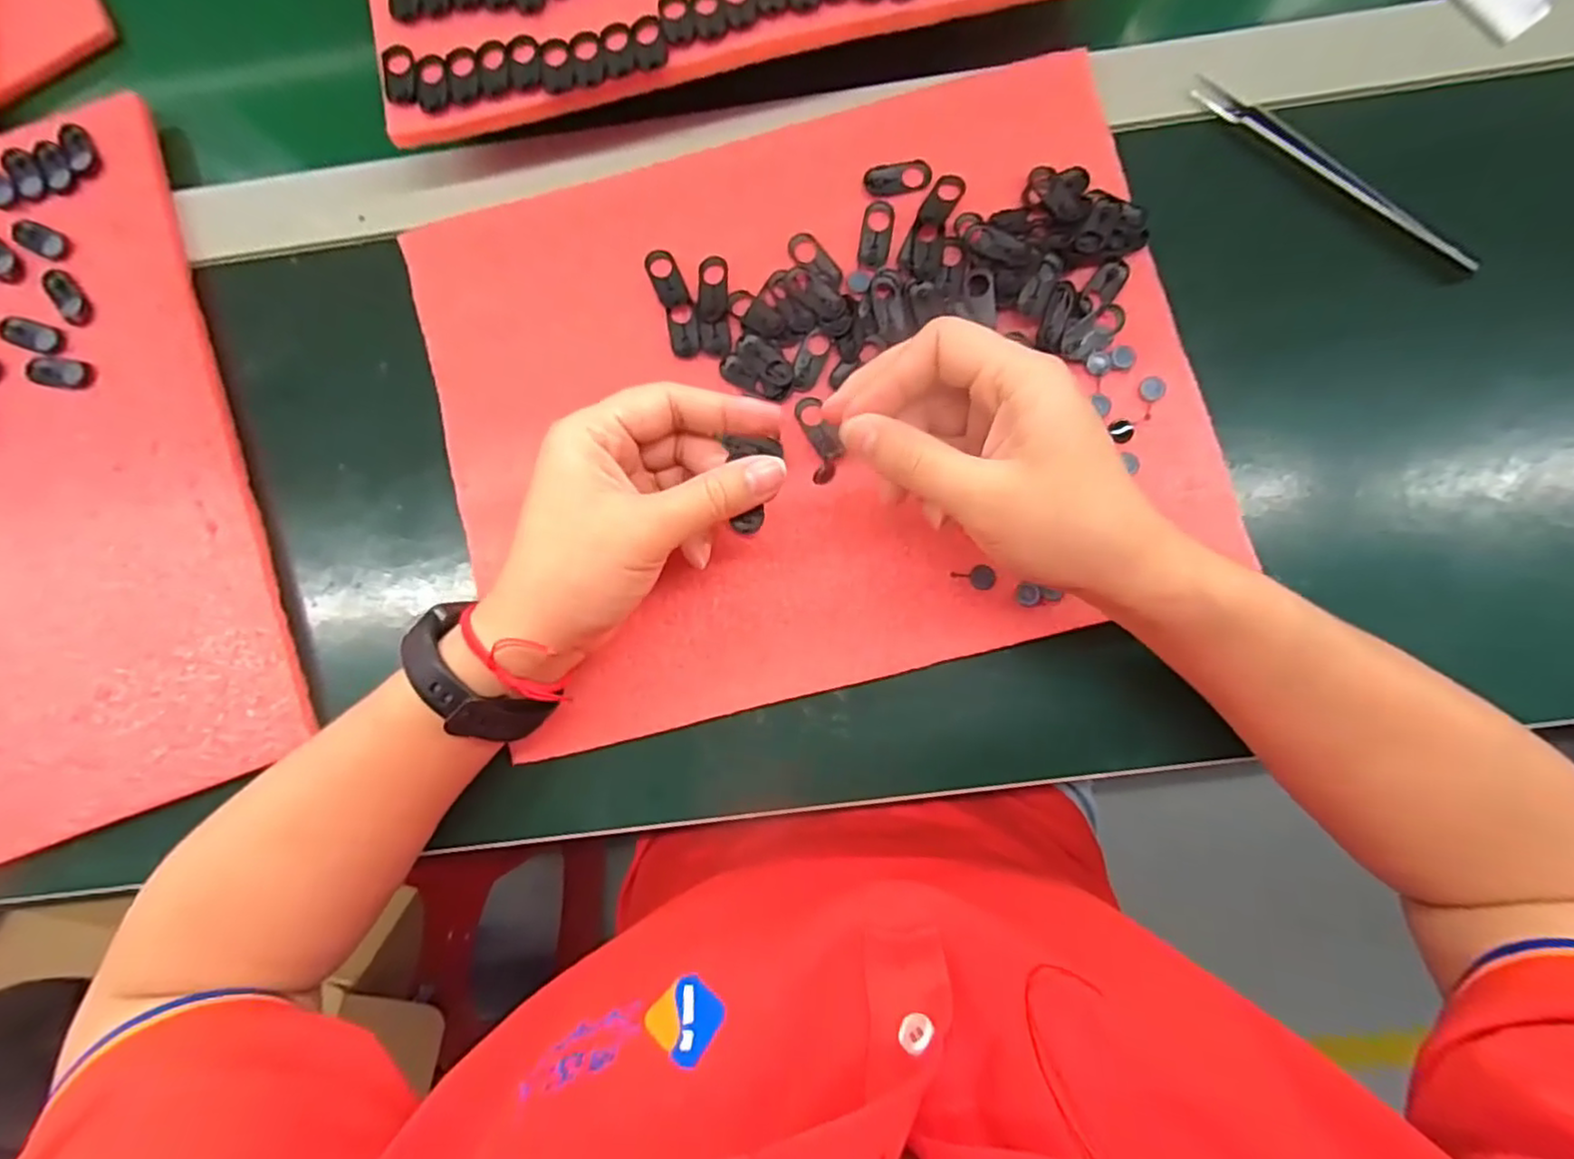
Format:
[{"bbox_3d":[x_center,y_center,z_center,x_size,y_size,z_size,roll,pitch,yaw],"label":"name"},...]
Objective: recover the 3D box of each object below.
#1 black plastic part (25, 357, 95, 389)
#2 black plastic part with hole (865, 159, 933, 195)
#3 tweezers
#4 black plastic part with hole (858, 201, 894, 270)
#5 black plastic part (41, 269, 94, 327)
[{"bbox_3d":[-0.350,-0.100,0.323,0.030,0.004,0.014,8,84,4],"label":"black plastic part"},{"bbox_3d":[0.052,-0.190,0.317,0.031,0.004,0.015,-6,83,2],"label":"black plastic part with hole"},{"bbox_3d":[0.254,-0.189,0.314,0.147,0.011,0.014,39,87,6],"label":"tweezers"},{"bbox_3d":[0.042,-0.163,0.316,0.014,0.004,0.032,10,84,4],"label":"black plastic part with hole"},{"bbox_3d":[-0.352,-0.139,0.326,0.014,0.004,0.034,-41,83,-2],"label":"black plastic part"}]

